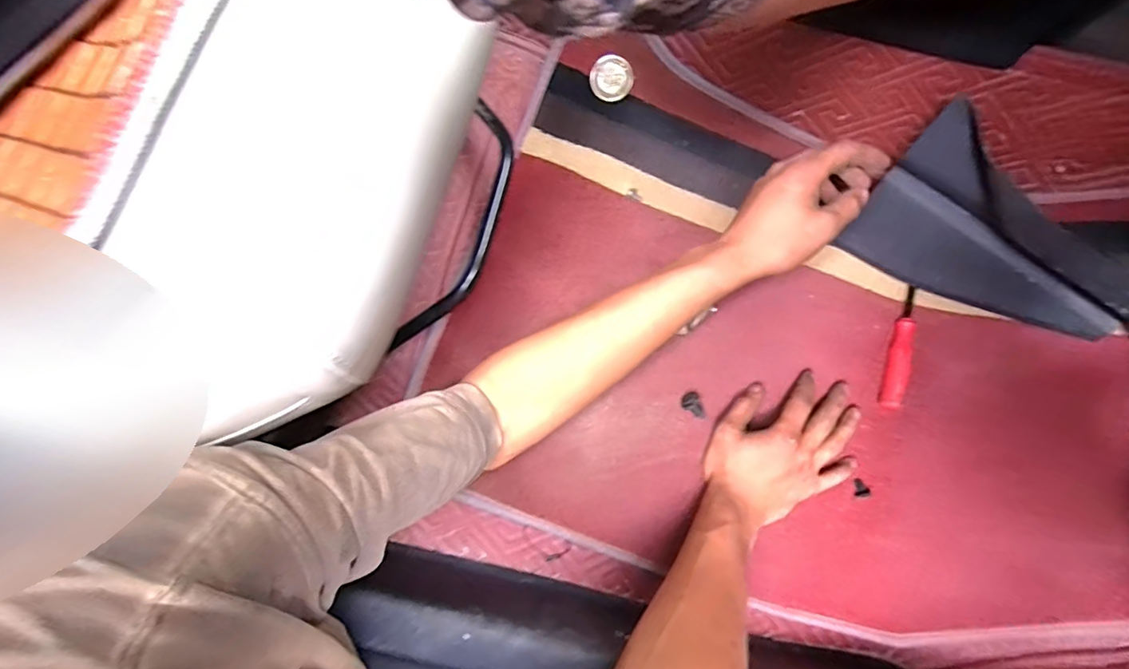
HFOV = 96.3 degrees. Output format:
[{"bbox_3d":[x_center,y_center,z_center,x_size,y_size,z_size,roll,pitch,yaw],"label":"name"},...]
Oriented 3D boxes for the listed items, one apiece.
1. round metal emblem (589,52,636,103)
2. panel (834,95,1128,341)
[{"bbox_3d":[0.047,-0.249,0.494,0.042,0.006,0.040,19,120,-16],"label":"round metal emblem"},{"bbox_3d":[0.362,-0.070,0.441,0.045,0.142,0.214,-42,82,-7],"label":"panel"}]

